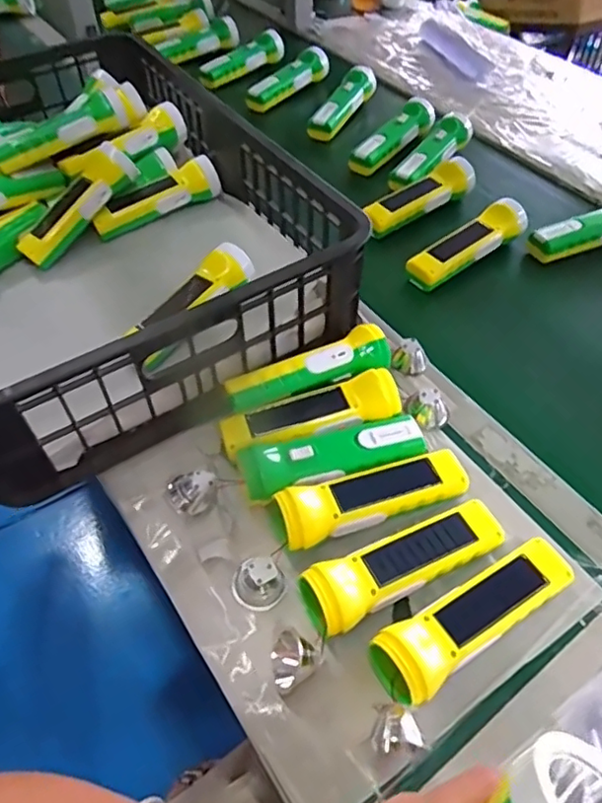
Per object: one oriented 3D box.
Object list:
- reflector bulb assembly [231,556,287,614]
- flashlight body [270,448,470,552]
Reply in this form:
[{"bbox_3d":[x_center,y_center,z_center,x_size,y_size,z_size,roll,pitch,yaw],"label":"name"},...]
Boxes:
[{"bbox_3d":[-0.033,0.140,0.464,0.041,0.025,0.032,6,51,4],"label":"reflector bulb assembly"},{"bbox_3d":[0.060,0.083,0.505,0.160,0.036,0.047,-15,53,-13],"label":"flashlight body"}]

